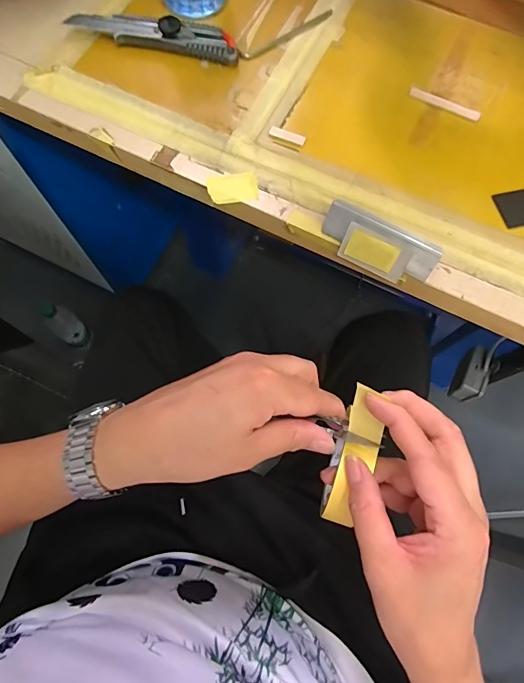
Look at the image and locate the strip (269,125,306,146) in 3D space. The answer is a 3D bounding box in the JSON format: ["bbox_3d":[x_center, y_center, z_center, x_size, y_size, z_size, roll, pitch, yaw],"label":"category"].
[{"bbox_3d":[0.023,-0.186,0.376,0.034,0.006,0.009,25,72,7],"label":"strip"}]

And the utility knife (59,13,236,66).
[{"bbox_3d":[-0.106,-0.304,0.410,0.171,0.018,0.032,13,71,3],"label":"utility knife"}]

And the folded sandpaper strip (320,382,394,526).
[{"bbox_3d":[0.068,0.086,0.302,0.028,0.019,0.110,15,99,4],"label":"folded sandpaper strip"}]

